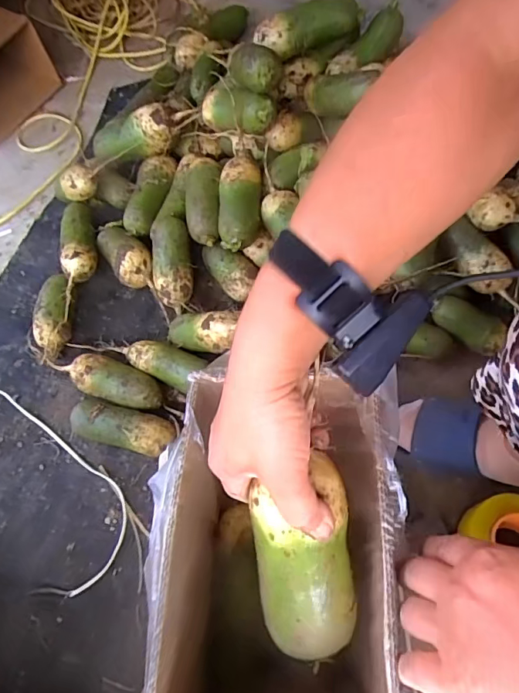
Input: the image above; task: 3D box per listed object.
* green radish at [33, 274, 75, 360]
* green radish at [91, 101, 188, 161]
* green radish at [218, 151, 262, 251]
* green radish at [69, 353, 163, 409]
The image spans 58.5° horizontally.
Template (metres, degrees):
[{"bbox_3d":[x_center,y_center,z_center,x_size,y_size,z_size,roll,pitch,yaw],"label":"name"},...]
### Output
[{"bbox_3d":[-0.330,-0.051,0.757,0.071,0.061,0.139,-1,78,2],"label":"green radish"},{"bbox_3d":[-0.218,-0.367,0.808,0.169,0.070,0.057,-14,62,15],"label":"green radish"},{"bbox_3d":[-0.030,-0.227,0.728,0.065,0.056,0.154,4,87,4],"label":"green radish"},{"bbox_3d":[-0.214,0.058,0.706,0.145,0.059,0.061,14,64,9],"label":"green radish"}]

